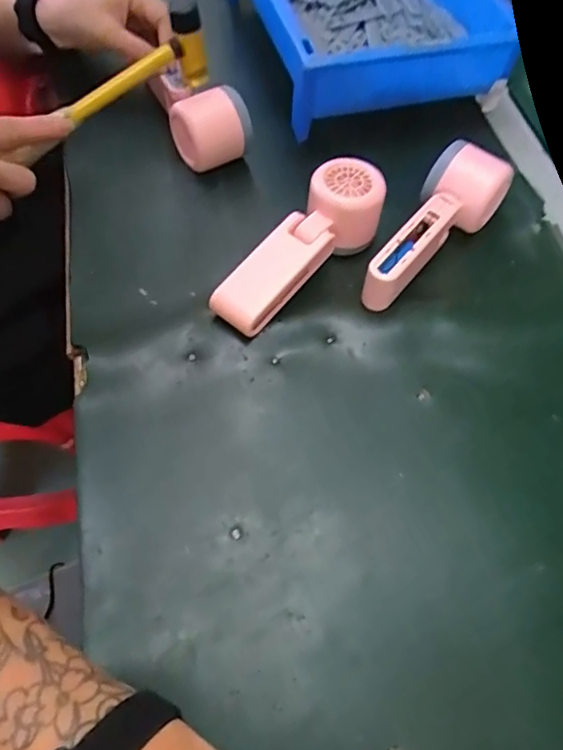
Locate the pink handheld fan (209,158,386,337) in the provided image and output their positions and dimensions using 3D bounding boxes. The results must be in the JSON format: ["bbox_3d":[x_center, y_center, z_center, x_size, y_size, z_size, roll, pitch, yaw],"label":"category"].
[{"bbox_3d":[0.016,-0.094,0.425,0.058,0.054,0.158,35,65,16],"label":"pink handheld fan"}]

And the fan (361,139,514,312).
[{"bbox_3d":[0.118,-0.107,0.436,0.056,0.062,0.149,30,64,14],"label":"fan"}]

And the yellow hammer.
[{"bbox_3d":[-0.110,-0.232,0.430,0.122,0.063,0.022,-30,66,-18],"label":"yellow hammer"}]

